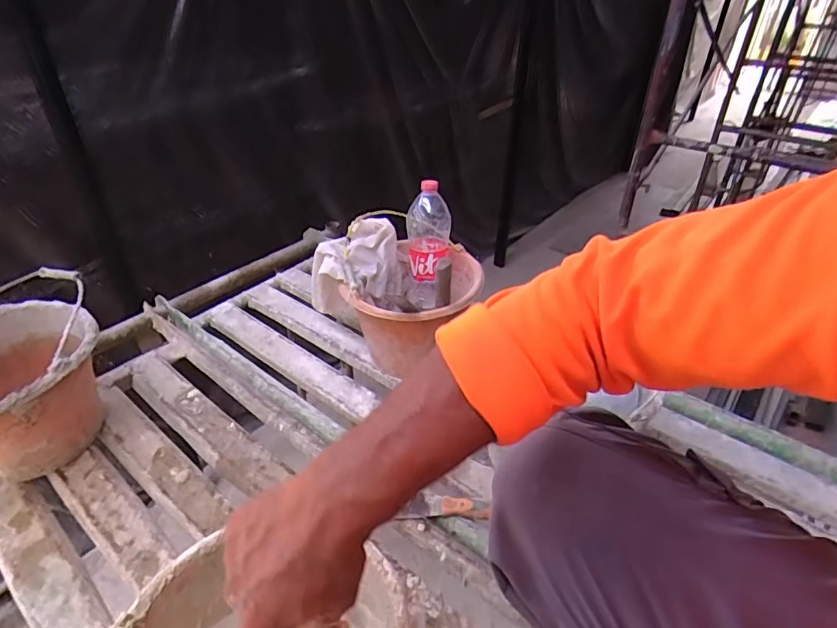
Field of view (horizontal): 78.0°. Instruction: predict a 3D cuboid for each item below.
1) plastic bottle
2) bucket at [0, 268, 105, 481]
[{"bbox_3d":[0.016,-0.142,1.066,0.093,0.257,0.083,8,15,12],"label":"plastic bottle"},{"bbox_3d":[-0.657,0.142,0.859,0.257,0.229,0.276,1,36,0],"label":"bucket"}]

